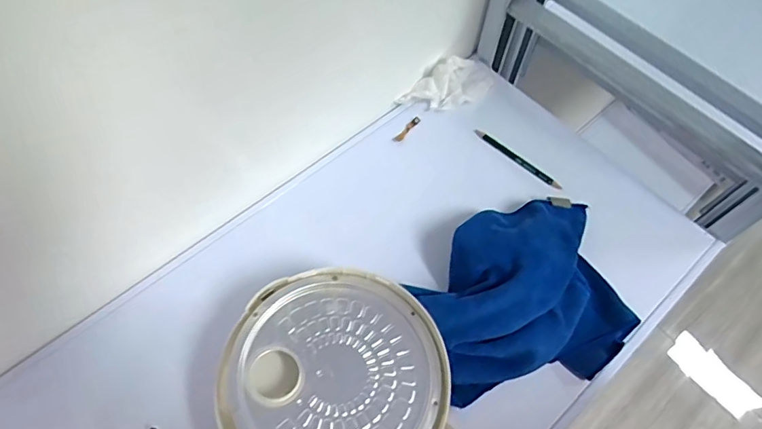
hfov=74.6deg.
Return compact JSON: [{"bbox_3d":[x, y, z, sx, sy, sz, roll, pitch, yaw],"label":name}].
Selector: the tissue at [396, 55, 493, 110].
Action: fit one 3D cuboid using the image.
[{"bbox_3d":[0.096,-0.177,0.674,0.143,0.037,0.068,-26,65,-15],"label":"tissue"}]

